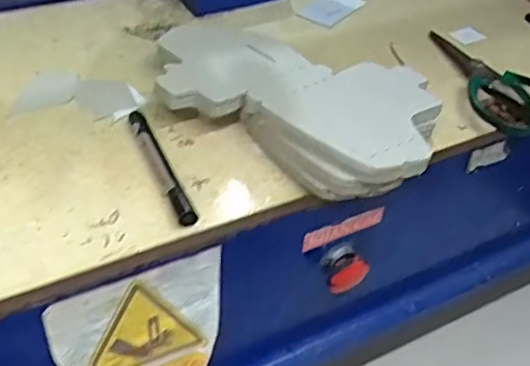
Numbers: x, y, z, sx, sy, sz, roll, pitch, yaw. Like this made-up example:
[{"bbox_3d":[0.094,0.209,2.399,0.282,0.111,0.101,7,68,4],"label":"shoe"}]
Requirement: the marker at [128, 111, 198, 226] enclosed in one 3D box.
[{"bbox_3d":[-0.087,-0.016,0.504,0.014,0.013,0.145,-15,45,-22],"label":"marker"}]

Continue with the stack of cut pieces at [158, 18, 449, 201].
[{"bbox_3d":[0.020,-0.074,0.552,0.274,0.050,0.173,22,44,20],"label":"stack of cut pieces"}]

